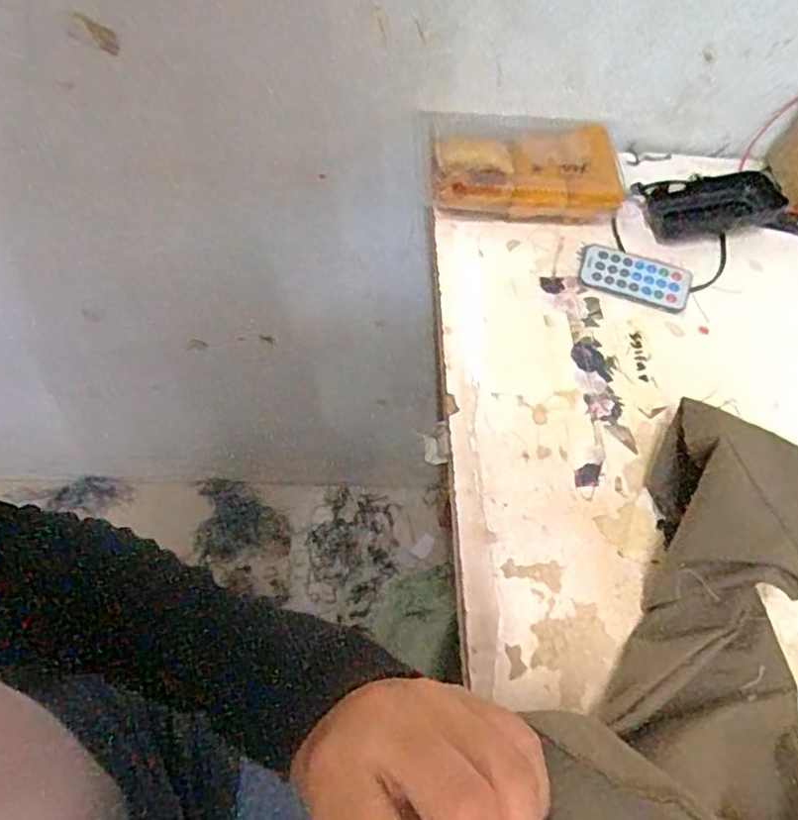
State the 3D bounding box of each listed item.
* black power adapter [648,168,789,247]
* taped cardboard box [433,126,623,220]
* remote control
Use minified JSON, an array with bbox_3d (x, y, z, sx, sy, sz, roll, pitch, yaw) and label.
[{"bbox_3d":[0.264,-0.175,0.533,0.112,0.027,0.051,-11,60,-11],"label":"black power adapter"},{"bbox_3d":[0.105,-0.194,0.524,0.152,0.050,0.070,-2,59,-6],"label":"taped cardboard box"},{"bbox_3d":[0.187,-0.104,0.501,0.084,0.013,0.043,15,59,4],"label":"remote control"}]

